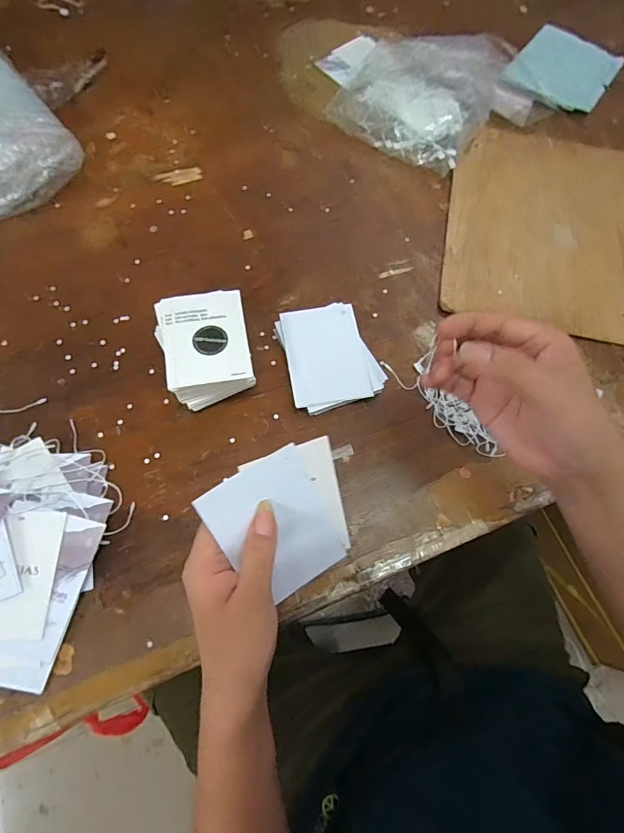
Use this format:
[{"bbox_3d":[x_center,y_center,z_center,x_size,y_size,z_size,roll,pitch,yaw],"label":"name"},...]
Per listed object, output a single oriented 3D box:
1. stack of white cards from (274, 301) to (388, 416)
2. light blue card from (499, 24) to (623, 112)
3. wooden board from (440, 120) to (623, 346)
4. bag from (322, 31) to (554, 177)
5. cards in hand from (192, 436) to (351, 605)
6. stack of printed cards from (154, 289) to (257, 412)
[{"bbox_3d":[0.016,-0.057,0.402,0.084,0.015,0.103,-17,72,-7],"label":"stack of white cards"},{"bbox_3d":[0.335,-0.463,0.561,0.120,0.008,0.153,36,74,11],"label":"light blue card"},{"bbox_3d":[0.279,-0.218,0.473,0.242,0.007,0.284,10,71,3],"label":"wooden board"},{"bbox_3d":[0.161,-0.413,0.526,0.264,0.034,0.202,-36,75,-13],"label":"bag"},{"bbox_3d":[-0.015,0.071,0.281,0.087,0.008,0.098,-27,113,-14],"label":"cards in hand"},{"bbox_3d":[-0.093,-0.059,0.381,0.074,0.049,0.094,-11,71,-5],"label":"stack of printed cards"}]

